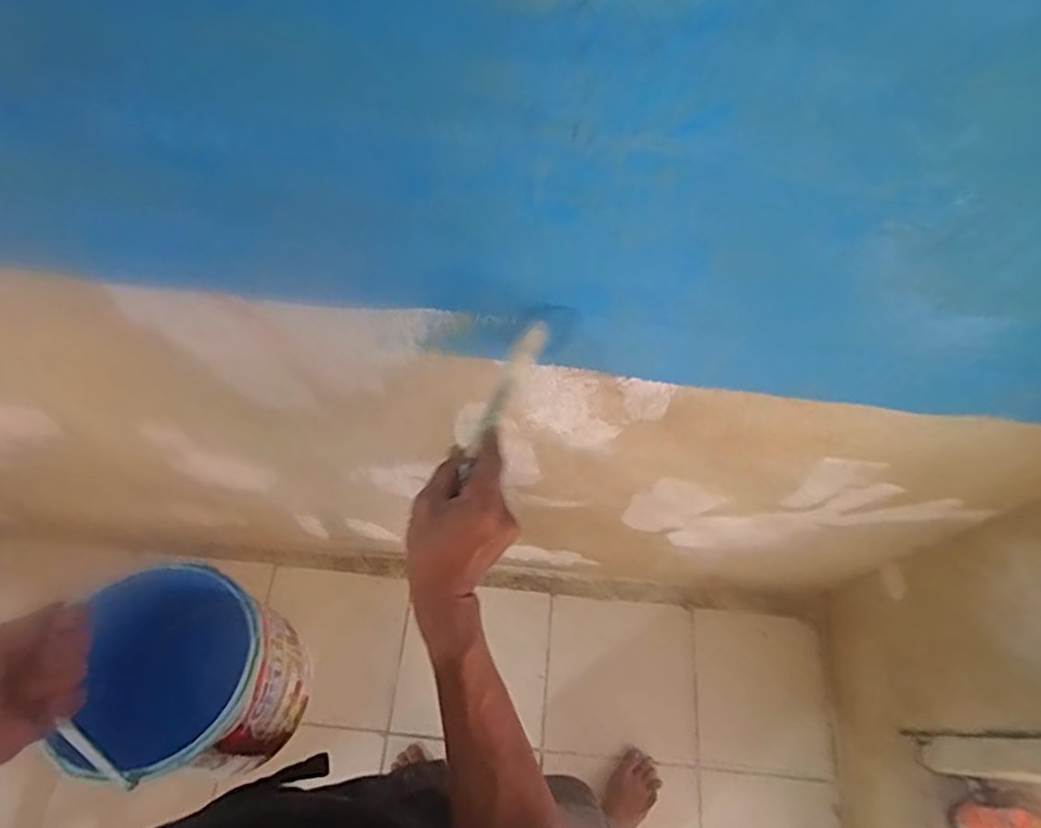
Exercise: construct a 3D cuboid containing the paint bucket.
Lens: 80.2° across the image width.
[{"bbox_3d":[-0.295,0.241,0.574,0.150,0.152,0.162,0,63,0],"label":"paint bucket"}]

